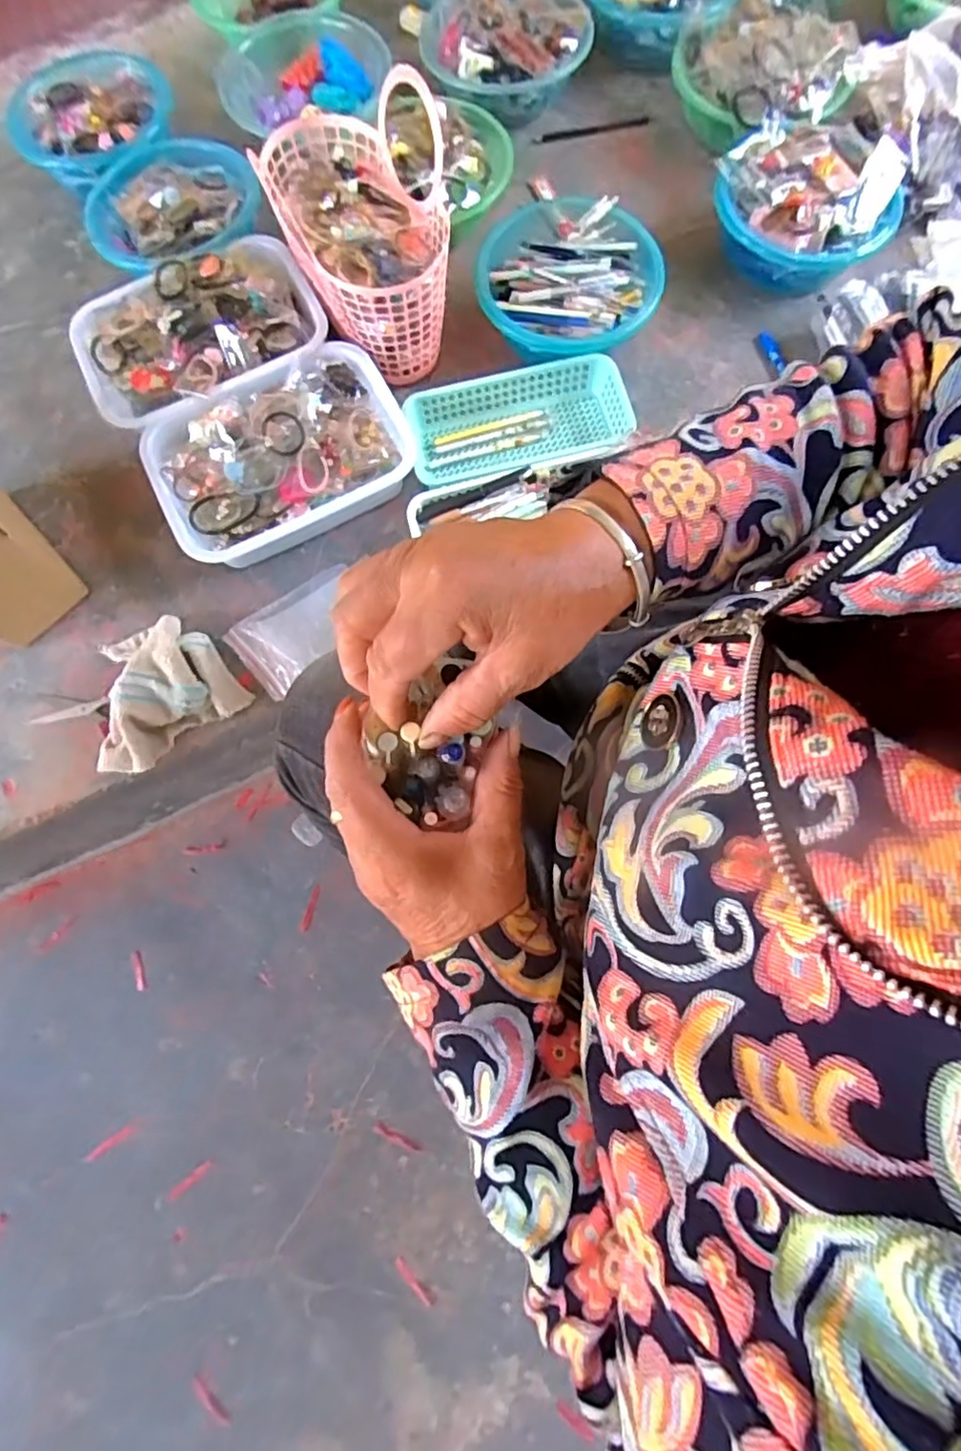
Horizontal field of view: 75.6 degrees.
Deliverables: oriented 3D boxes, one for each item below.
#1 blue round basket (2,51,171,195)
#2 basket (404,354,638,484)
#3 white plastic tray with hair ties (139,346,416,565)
[{"bbox_3d":[-0.569,-0.885,0.917,0.230,0.068,0.233,-11,73,-6],"label":"blue round basket"},{"bbox_3d":[0.052,-0.371,0.773,0.275,0.053,0.133,-11,73,-6],"label":"basket"},{"bbox_3d":[-0.237,-0.316,0.744,0.294,0.078,0.203,-26,75,-10],"label":"white plastic tray with hair ties"}]

